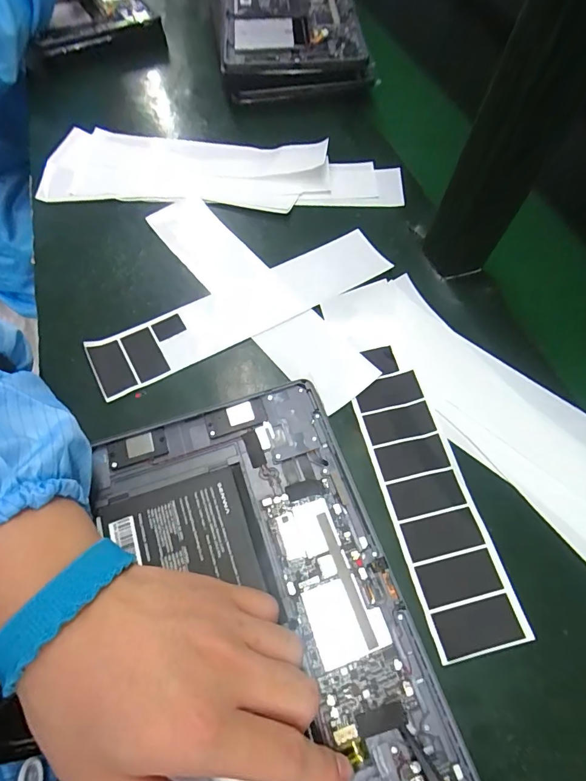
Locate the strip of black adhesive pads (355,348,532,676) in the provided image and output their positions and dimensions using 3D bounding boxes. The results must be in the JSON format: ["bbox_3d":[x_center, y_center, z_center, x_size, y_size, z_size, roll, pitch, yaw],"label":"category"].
[{"bbox_3d":[0.087,0.062,0.286,0.054,0.004,0.207,-13,63,-7],"label":"strip of black adhesive pads"}]

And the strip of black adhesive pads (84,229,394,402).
[{"bbox_3d":[-0.039,-0.072,0.355,0.263,0.006,0.059,-27,64,-12],"label":"strip of black adhesive pads"}]

